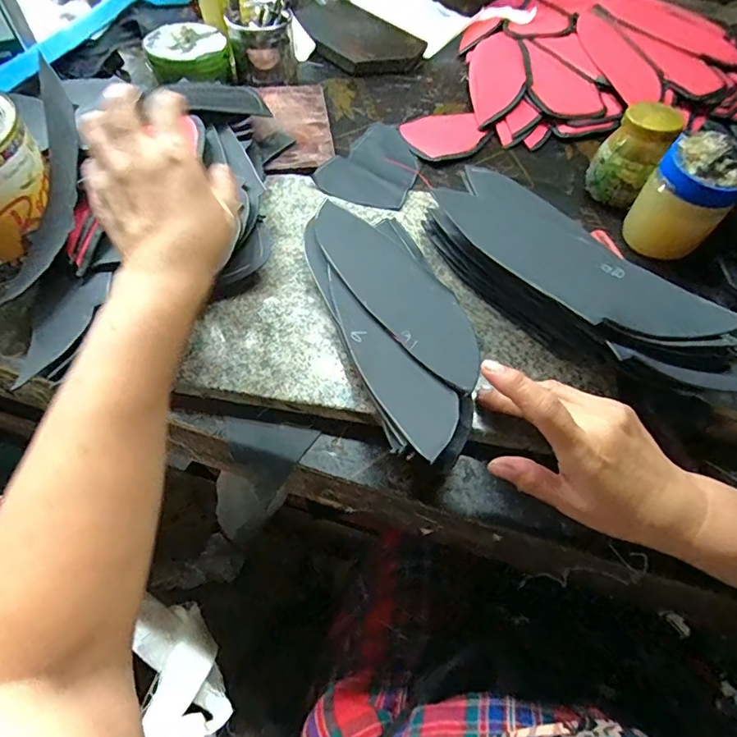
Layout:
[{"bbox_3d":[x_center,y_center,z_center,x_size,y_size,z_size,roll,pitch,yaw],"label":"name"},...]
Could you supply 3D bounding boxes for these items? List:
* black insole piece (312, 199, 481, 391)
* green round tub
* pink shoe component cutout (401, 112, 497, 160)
[{"bbox_3d":[0.023,-0.070,0.372,0.062,0.020,0.211,-29,64,-18],"label":"black insole piece"},{"bbox_3d":[-0.234,-0.401,0.616,0.092,0.056,0.090,1,58,-2],"label":"green round tub"},{"bbox_3d":[0.100,-0.293,0.588,0.112,0.019,0.081,-34,66,-21],"label":"pink shoe component cutout"}]

